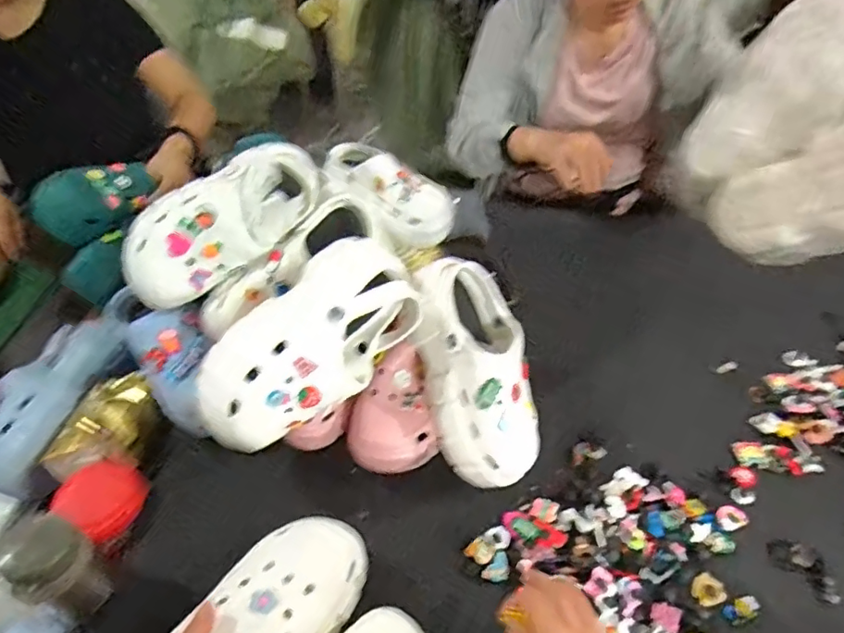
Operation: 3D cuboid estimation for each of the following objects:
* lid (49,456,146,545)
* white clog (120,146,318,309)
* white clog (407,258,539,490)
[{"bbox_3d":[-0.357,0.203,0.610,0.084,0.022,0.084,13,50,-16],"label":"lid"},{"bbox_3d":[-0.235,-0.115,0.653,0.257,0.093,0.104,-38,57,-11],"label":"white clog"},{"bbox_3d":[0.062,0.058,0.602,0.117,0.078,0.254,-11,84,-10],"label":"white clog"}]

